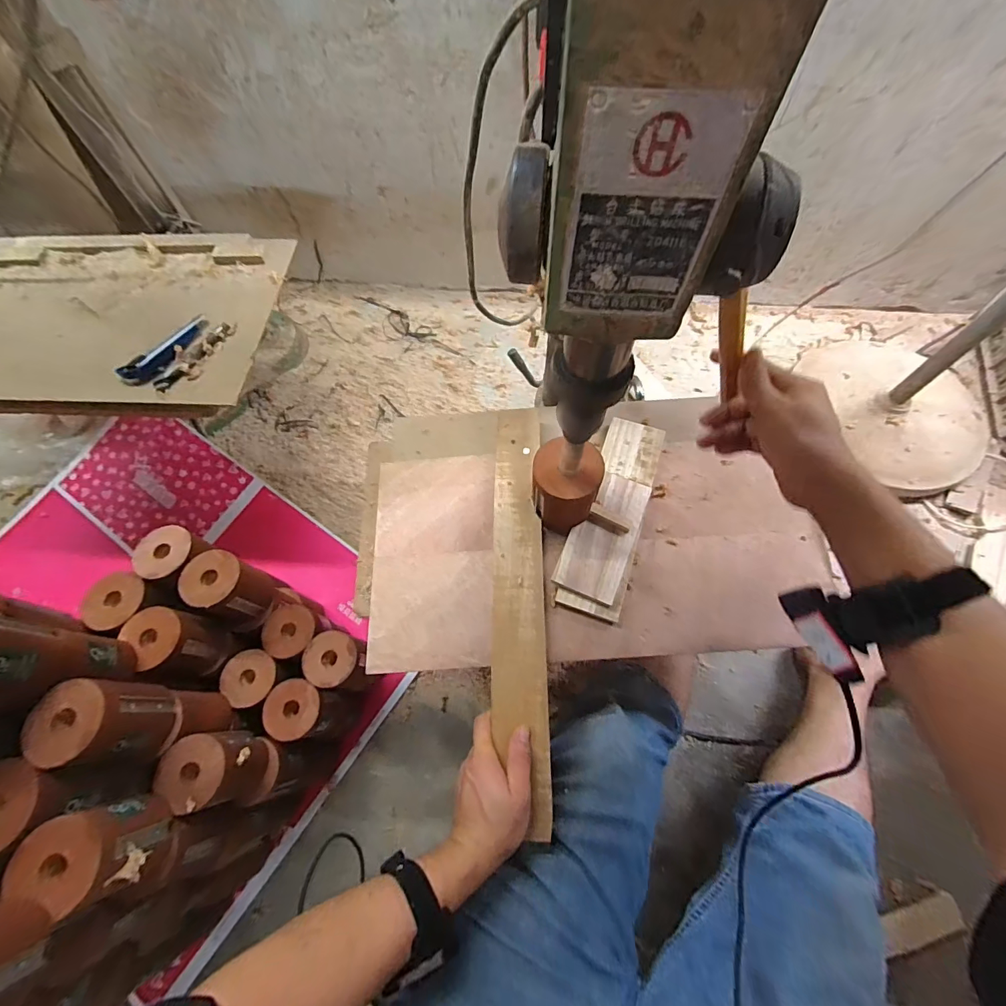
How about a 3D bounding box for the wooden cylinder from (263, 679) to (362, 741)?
[{"bbox_3d":[-0.293,0.326,0.690,0.088,0.179,0.079,9,67,5],"label":"wooden cylinder"}]

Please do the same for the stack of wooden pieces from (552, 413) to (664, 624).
[{"bbox_3d":[0.141,0.006,0.557,0.082,0.026,0.274,17,65,11],"label":"stack of wooden pieces"}]

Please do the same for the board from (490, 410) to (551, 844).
[{"bbox_3d":[0.018,0.097,0.519,0.062,0.011,0.484,-1,67,1],"label":"board"}]

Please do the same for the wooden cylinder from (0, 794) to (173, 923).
[{"bbox_3d":[-0.393,0.342,0.429,0.078,0.102,0.078,0,66,1],"label":"wooden cylinder"}]

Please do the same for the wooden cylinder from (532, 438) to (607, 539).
[{"bbox_3d":[0.073,-0.015,0.518,0.077,0.102,0.079,7,68,5],"label":"wooden cylinder"}]

